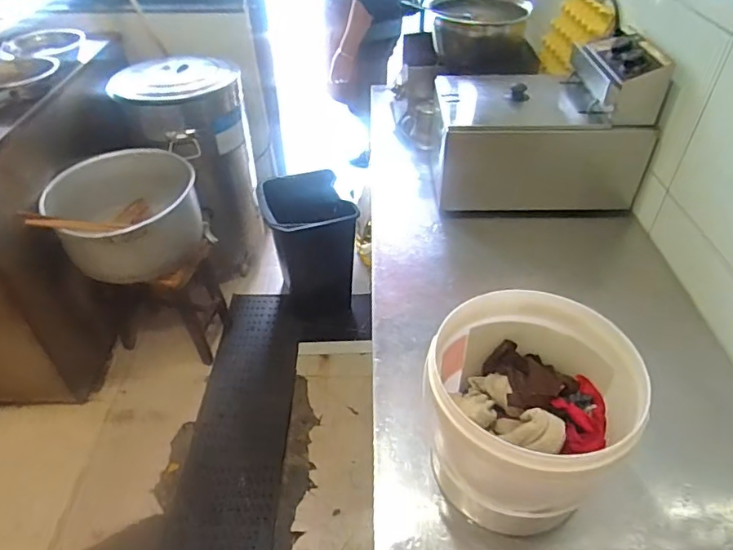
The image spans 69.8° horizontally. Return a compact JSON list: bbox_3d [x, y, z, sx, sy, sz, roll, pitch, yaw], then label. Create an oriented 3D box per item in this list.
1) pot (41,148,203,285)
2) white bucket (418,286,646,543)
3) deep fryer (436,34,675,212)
[{"bbox_3d":[-0.715,-0.182,1.600,0.415,0.254,0.389,0,42,0],"label":"pot"},{"bbox_3d":[0.198,0.170,0.666,0.229,0.232,0.225,0,42,0],"label":"white bucket"},{"bbox_3d":[0.352,-0.313,1.104,0.395,0.318,0.253,-1,42,0],"label":"deep fryer"}]

